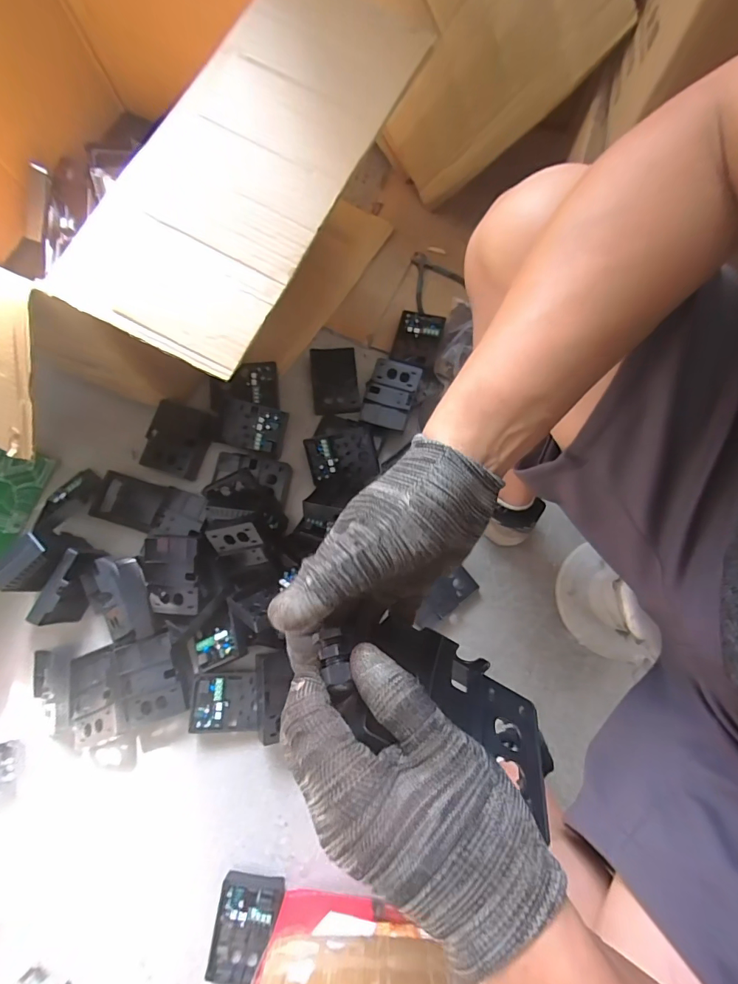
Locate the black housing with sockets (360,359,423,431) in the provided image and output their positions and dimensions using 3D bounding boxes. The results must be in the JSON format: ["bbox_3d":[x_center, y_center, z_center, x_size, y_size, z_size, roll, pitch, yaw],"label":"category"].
[{"bbox_3d":[0.039,-0.176,0.776,0.090,0.048,0.124,18,78,3],"label":"black housing with sockets"}]

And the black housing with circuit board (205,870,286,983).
[{"bbox_3d":[-0.183,0.638,0.612,0.088,0.035,0.134,13,78,2],"label":"black housing with circuit board"}]

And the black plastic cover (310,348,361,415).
[{"bbox_3d":[-0.067,-0.218,0.806,0.087,0.013,0.132,-6,78,-2],"label":"black plastic cover"}]

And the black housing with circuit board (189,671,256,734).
[{"bbox_3d":[-0.231,0.336,0.665,0.103,0.039,0.089,1,78,-1],"label":"black housing with circuit board"}]

